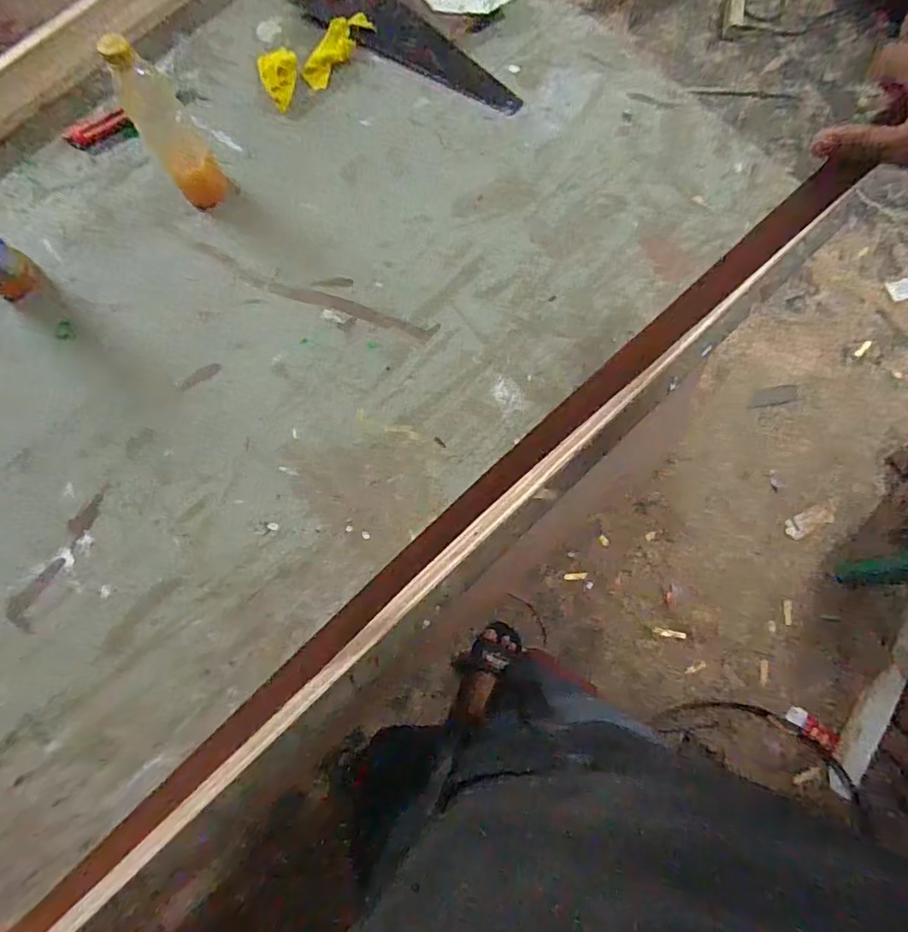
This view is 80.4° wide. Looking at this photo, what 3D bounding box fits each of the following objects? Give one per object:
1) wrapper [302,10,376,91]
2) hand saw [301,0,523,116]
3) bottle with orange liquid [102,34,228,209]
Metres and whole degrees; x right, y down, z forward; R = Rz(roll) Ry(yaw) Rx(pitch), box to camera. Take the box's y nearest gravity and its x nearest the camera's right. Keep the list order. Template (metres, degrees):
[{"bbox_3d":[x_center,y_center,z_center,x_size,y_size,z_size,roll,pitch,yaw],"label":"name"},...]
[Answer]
[{"bbox_3d":[-0.163,-0.566,0.732,0.050,0.018,0.120,38,81,9],"label":"wrapper"},{"bbox_3d":[-0.096,-0.597,0.736,0.413,0.025,0.101,43,82,10],"label":"hand saw"},{"bbox_3d":[-0.318,-0.376,0.609,0.062,0.190,0.054,-36,79,-6],"label":"bottle with orange liquid"}]

